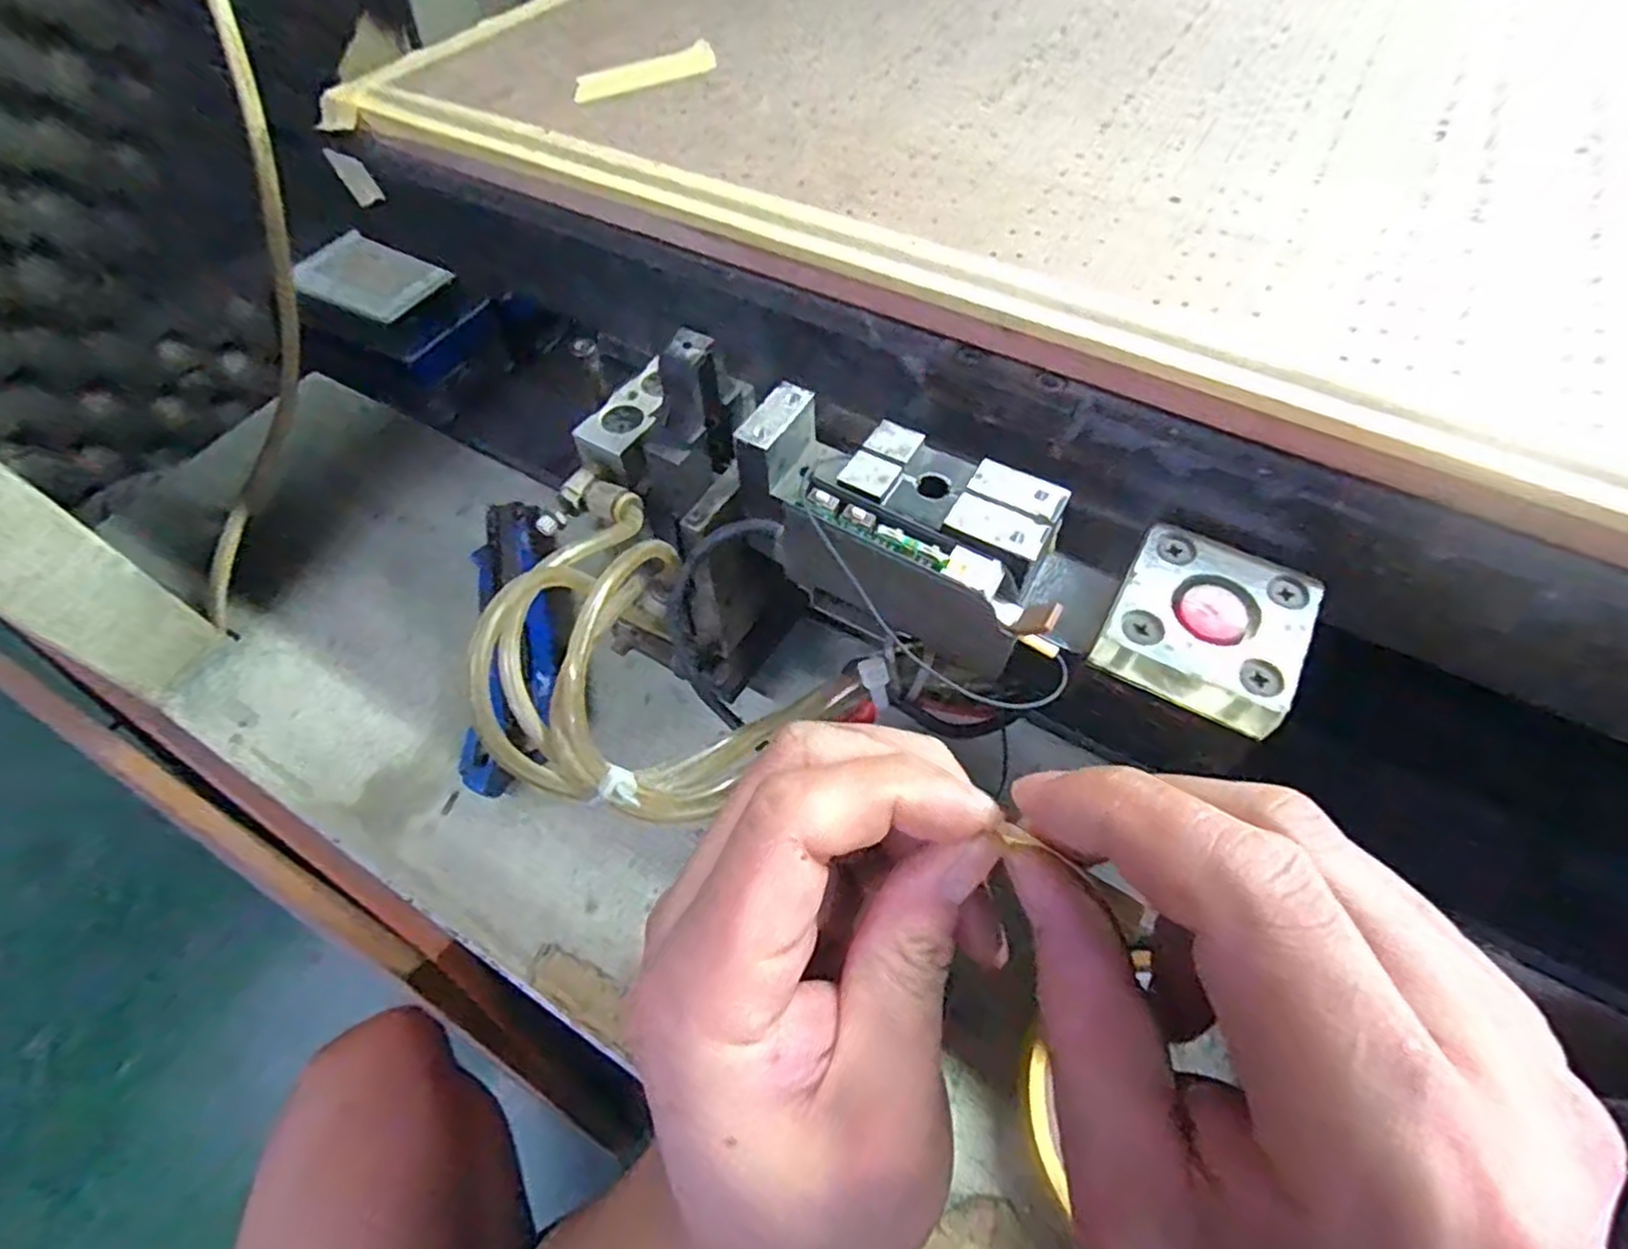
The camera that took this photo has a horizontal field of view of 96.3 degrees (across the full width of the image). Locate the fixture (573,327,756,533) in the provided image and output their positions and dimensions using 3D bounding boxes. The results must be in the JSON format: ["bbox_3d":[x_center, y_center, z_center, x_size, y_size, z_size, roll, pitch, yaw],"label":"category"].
[{"bbox_3d":[-0.041,-0.058,0.200,0.041,0.044,0.034,25,60,16],"label":"fixture"}]

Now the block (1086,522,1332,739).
[{"bbox_3d":[0.093,0.000,0.173,0.040,0.015,0.038,27,61,17],"label":"block"}]

